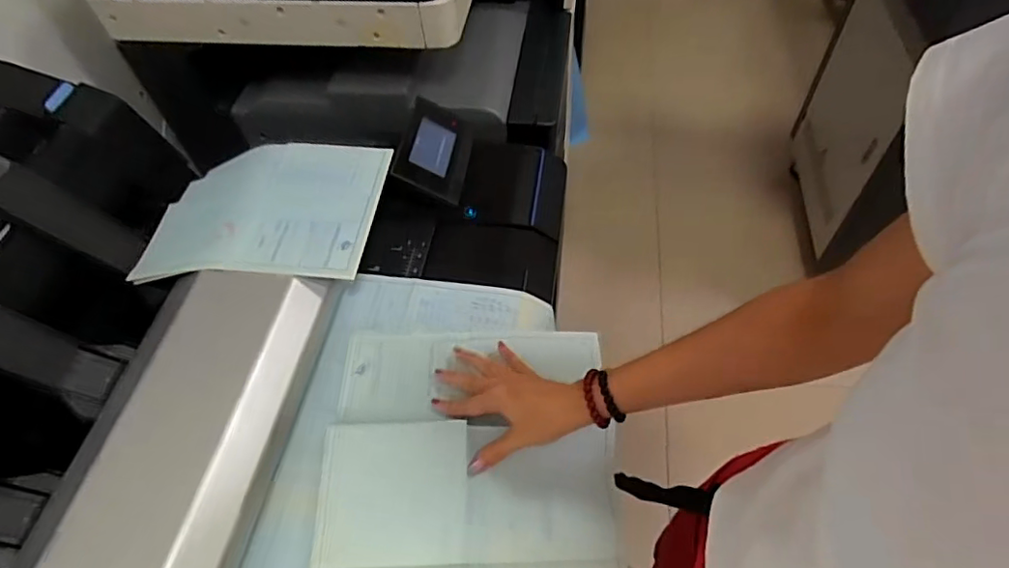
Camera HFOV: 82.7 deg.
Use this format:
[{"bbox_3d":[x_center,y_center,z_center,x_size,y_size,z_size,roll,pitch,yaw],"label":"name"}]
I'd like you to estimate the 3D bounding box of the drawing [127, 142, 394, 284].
[{"bbox_3d":[-0.304,-0.094,0.732,0.288,0.038,0.209,3,55,6],"label":"drawing"}]

